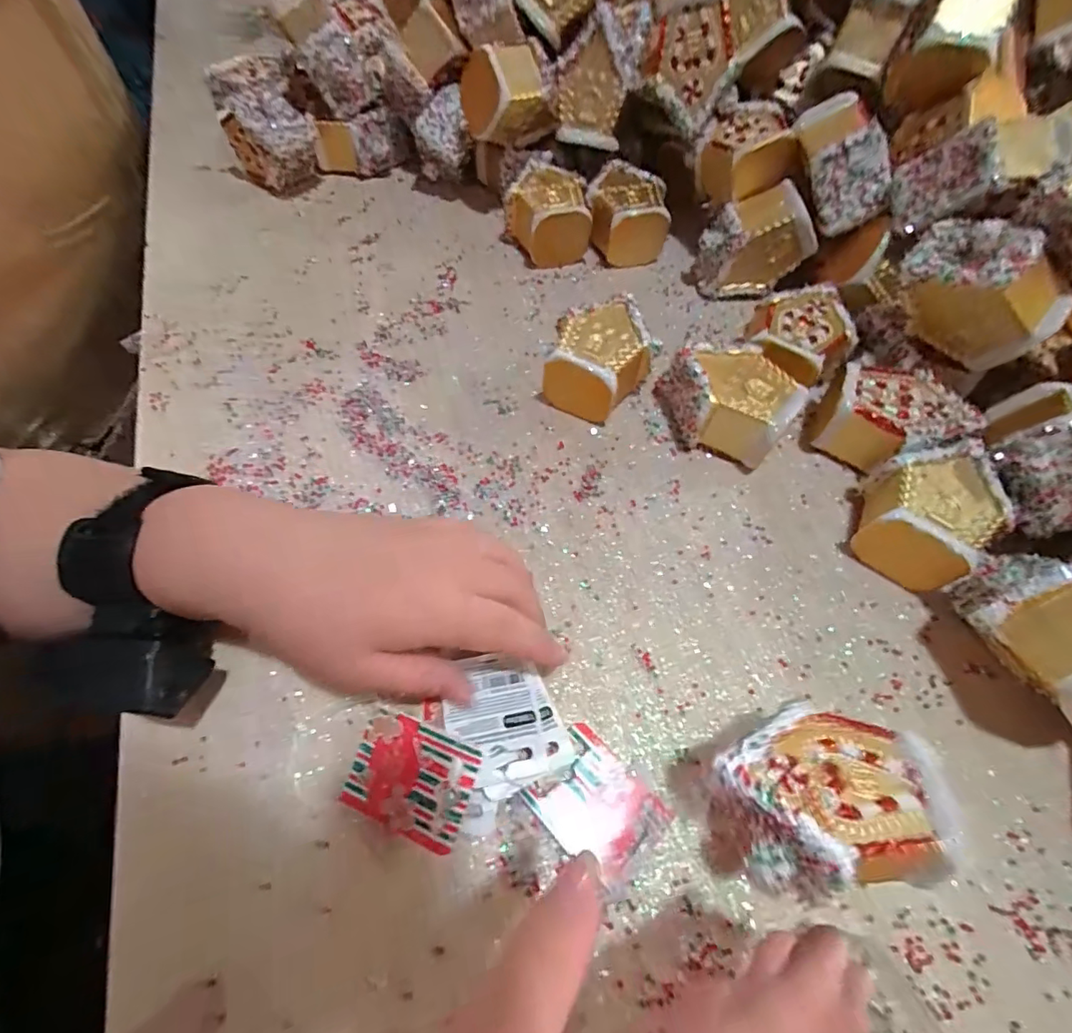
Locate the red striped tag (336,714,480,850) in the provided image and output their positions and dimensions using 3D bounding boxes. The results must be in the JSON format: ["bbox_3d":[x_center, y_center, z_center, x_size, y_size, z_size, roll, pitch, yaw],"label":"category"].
[{"bbox_3d":[-0.056,0.115,0.228,0.058,0.004,0.043,11,77,20],"label":"red striped tag"}]

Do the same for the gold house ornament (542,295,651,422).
[{"bbox_3d":[0.042,-0.105,0.349,0.068,0.044,0.075,13,61,7],"label":"gold house ornament"}]

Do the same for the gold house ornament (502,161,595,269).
[{"bbox_3d":[0.008,-0.247,0.426,0.065,0.044,0.083,-8,60,-6],"label":"gold house ornament"}]

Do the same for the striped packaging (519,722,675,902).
[{"bbox_3d":[0.027,0.131,0.234,0.057,0.005,0.043,42,64,17],"label":"striped packaging"}]

